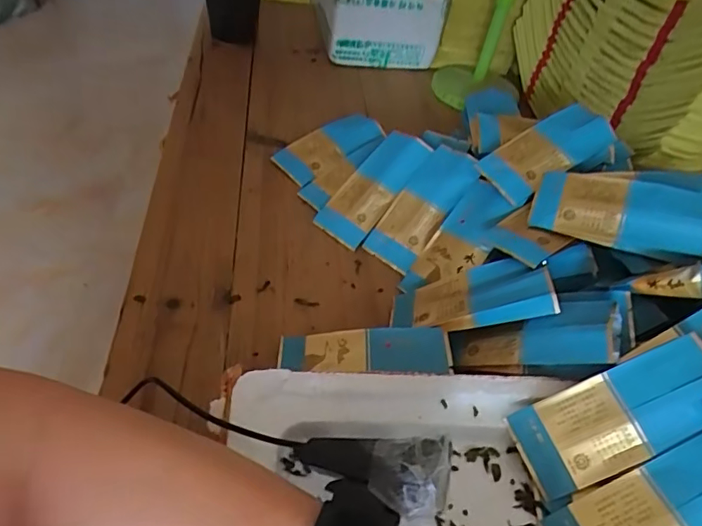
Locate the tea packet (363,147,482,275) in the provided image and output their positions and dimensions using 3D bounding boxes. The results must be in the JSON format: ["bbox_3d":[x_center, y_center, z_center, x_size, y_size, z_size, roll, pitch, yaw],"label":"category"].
[{"bbox_3d":[0.069,-0.054,0.504,0.052,0.009,0.129,34,81,23],"label":"tea packet"}]

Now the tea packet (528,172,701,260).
[{"bbox_3d":[0.213,-0.042,0.420,0.126,0.011,0.063,13,71,27],"label":"tea packet"}]

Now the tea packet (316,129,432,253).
[{"bbox_3d":[0.023,-0.075,0.523,0.056,0.009,0.128,35,80,24],"label":"tea packet"}]

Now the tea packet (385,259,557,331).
[{"bbox_3d":[0.095,0.026,0.424,0.128,0.017,0.062,-10,39,28],"label":"tea packet"}]

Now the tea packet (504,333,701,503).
[{"bbox_3d":[0.166,0.095,0.329,0.127,0.007,0.053,-28,65,9],"label":"tea packet"}]

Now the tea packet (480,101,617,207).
[{"bbox_3d":[0.181,-0.102,0.481,0.125,0.021,0.054,-31,67,-9],"label":"tea packet"}]

